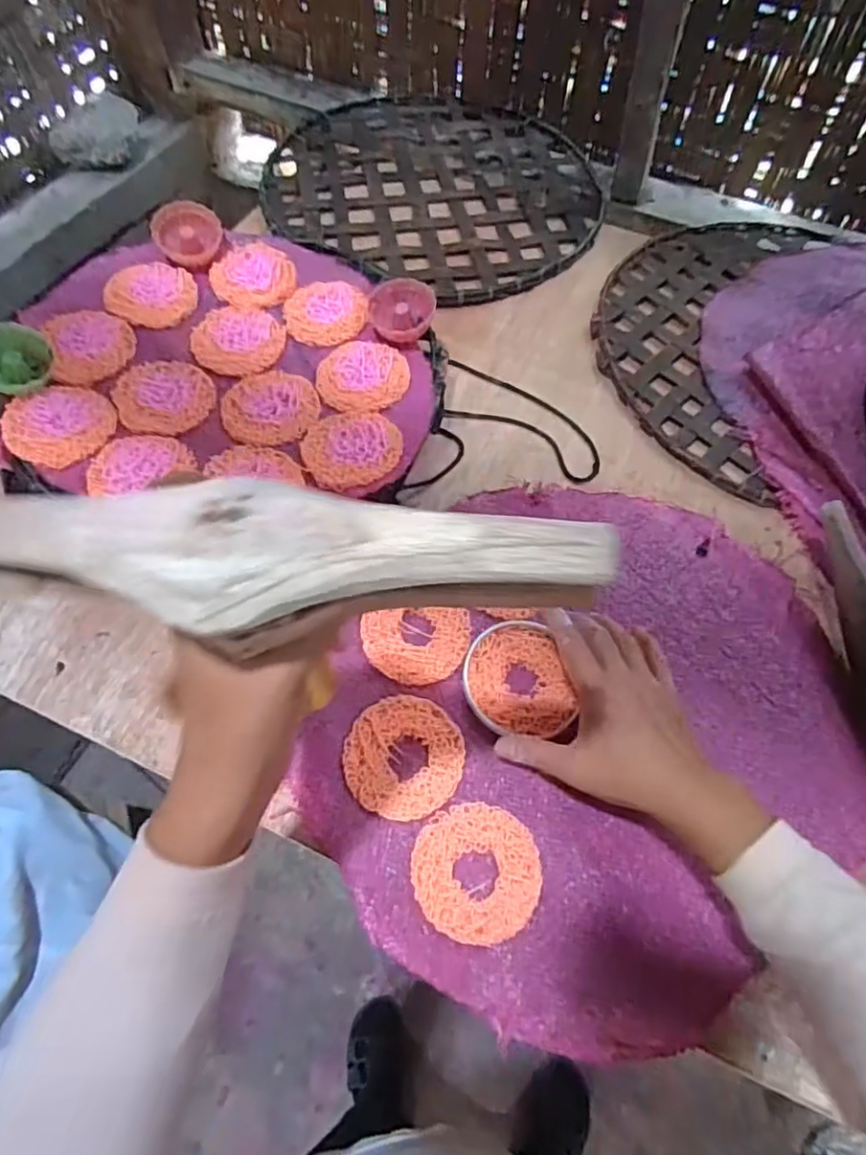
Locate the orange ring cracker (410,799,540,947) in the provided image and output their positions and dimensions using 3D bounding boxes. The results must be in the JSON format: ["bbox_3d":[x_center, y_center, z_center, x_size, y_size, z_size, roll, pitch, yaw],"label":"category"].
[{"bbox_3d":[0.028,0.183,0.393,0.078,0.006,0.078,-5,62,-5],"label":"orange ring cracker"}]

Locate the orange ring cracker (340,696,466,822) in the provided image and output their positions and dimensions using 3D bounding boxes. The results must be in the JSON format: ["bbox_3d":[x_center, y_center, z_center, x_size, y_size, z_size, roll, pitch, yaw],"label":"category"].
[{"bbox_3d":[-0.019,0.120,0.426,0.078,0.007,0.079,7,61,2],"label":"orange ring cracker"}]

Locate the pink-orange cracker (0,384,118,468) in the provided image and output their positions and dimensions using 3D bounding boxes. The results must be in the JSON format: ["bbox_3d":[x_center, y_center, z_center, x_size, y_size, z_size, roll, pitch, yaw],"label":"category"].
[{"bbox_3d":[-0.296,-0.122,0.499,0.073,0.015,0.078,1,61,-1],"label":"pink-orange cracker"}]

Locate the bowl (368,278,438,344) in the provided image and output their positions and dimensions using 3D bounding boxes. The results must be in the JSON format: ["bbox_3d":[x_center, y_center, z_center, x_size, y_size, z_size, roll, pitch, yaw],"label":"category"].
[{"bbox_3d":[-0.030,-0.242,0.576,0.059,0.024,0.059,0,88,4],"label":"bowl"}]

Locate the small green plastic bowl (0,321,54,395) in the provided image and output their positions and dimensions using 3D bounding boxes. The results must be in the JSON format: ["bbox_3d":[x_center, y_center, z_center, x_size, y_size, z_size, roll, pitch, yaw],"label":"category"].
[{"bbox_3d":[-0.333,-0.173,0.499,0.056,0.032,0.056,1,61,-1],"label":"small green plastic bowl"}]

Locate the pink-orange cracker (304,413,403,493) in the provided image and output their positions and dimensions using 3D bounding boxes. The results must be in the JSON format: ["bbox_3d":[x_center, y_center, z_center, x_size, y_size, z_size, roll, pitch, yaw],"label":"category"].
[{"bbox_3d":[-0.065,-0.103,0.503,0.077,0.007,0.081,1,61,-1],"label":"pink-orange cracker"}]

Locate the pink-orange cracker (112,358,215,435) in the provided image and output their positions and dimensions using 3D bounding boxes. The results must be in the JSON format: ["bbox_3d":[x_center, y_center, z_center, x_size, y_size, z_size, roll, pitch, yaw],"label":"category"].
[{"bbox_3d":[-0.226,-0.153,0.528,0.077,0.010,0.076,1,61,-1],"label":"pink-orange cracker"}]

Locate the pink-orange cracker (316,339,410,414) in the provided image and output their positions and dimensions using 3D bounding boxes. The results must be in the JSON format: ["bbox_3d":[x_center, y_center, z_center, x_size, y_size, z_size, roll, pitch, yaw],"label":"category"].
[{"bbox_3d":[-0.062,-0.177,0.548,0.077,0.007,0.081,1,61,-1],"label":"pink-orange cracker"}]

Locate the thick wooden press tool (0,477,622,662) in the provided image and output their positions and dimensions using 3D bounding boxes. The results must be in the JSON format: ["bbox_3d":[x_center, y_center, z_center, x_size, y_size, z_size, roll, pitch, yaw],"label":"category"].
[{"bbox_3d":[-0.074,-0.004,0.235,0.267,0.035,0.056,3,61,6],"label":"thick wooden press tool"}]

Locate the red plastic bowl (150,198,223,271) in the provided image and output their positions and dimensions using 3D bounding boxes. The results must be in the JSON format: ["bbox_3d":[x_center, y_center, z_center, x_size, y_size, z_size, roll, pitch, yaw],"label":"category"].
[{"bbox_3d":[-0.233,-0.328,0.601,0.064,0.023,0.064,-1,78,7],"label":"red plastic bowl"}]

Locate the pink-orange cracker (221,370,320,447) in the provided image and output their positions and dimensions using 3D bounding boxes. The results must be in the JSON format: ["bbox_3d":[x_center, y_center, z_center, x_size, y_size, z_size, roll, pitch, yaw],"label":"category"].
[{"bbox_3d":[-0.136,-0.143,0.525,0.076,0.004,0.078,-10,62,-7],"label":"pink-orange cracker"}]

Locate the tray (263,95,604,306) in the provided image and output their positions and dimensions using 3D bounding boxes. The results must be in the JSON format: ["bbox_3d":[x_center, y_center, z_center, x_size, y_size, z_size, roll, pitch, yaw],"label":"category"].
[{"bbox_3d":[-0.005,-0.464,0.751,0.394,0.021,0.406,1,60,-2],"label":"tray"}]

